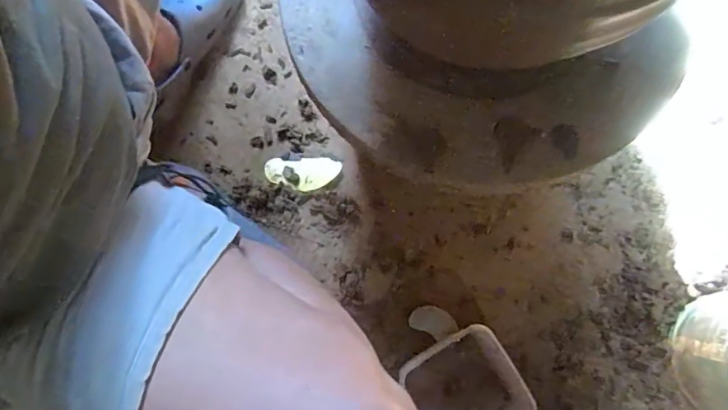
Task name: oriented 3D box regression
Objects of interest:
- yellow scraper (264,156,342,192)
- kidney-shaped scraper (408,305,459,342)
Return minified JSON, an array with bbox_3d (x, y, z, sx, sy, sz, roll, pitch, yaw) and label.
[{"bbox_3d":[-0.090,-0.047,0.732,0.110,0.004,0.051,-2,78,2],"label":"yellow scraper"},{"bbox_3d":[0.096,0.162,0.684,0.063,0.007,0.039,27,81,5],"label":"kidney-shaped scraper"}]

